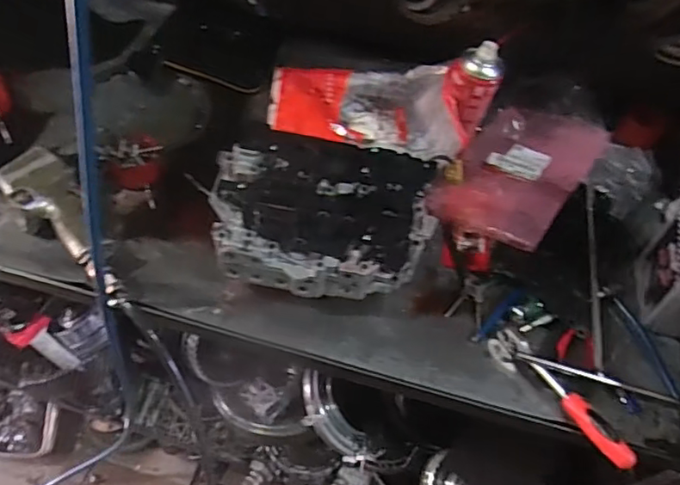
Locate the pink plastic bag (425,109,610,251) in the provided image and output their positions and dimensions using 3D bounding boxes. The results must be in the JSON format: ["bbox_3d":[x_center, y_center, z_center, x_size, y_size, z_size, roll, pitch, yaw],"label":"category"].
[{"bbox_3d":[0.283,-0.123,0.876,0.170,0.029,0.331,34,57,15],"label":"pink plastic bag"}]

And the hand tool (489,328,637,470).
[{"bbox_3d":[0.248,0.173,0.658,0.028,0.031,0.201,-25,43,-20],"label":"hand tool"}]

